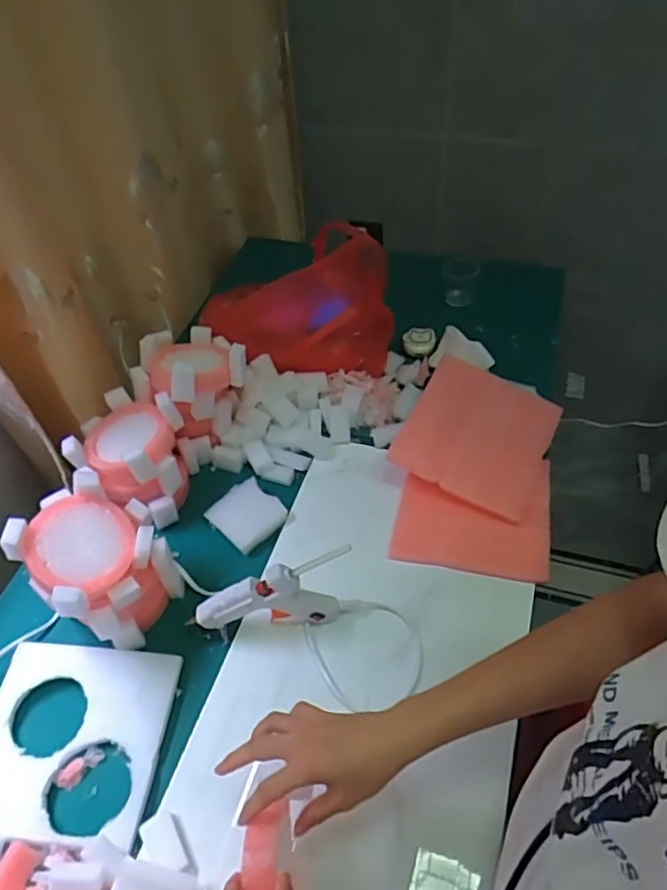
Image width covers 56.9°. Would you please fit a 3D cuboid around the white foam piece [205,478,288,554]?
[{"bbox_3d":[-0.105,0.085,0.755,0.073,0.023,0.074,34,60,29],"label":"white foam piece"}]

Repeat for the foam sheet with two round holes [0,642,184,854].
[{"bbox_3d":[-0.257,0.283,0.599,0.182,0.018,0.172,2,49,7],"label":"foam sheet with two round holes"}]

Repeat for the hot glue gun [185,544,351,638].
[{"bbox_3d":[-0.064,0.158,0.631,0.164,0.104,0.026,-9,49,-3],"label":"hot glue gun"}]

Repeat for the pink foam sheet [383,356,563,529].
[{"bbox_3d":[0.185,-0.017,0.781,0.169,0.013,0.198,28,60,6],"label":"pink foam sheet"}]

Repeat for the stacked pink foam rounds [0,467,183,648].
[{"bbox_3d":[-0.237,0.124,0.639,0.119,0.162,0.117,35,60,30],"label":"stacked pink foam rounds"}]

